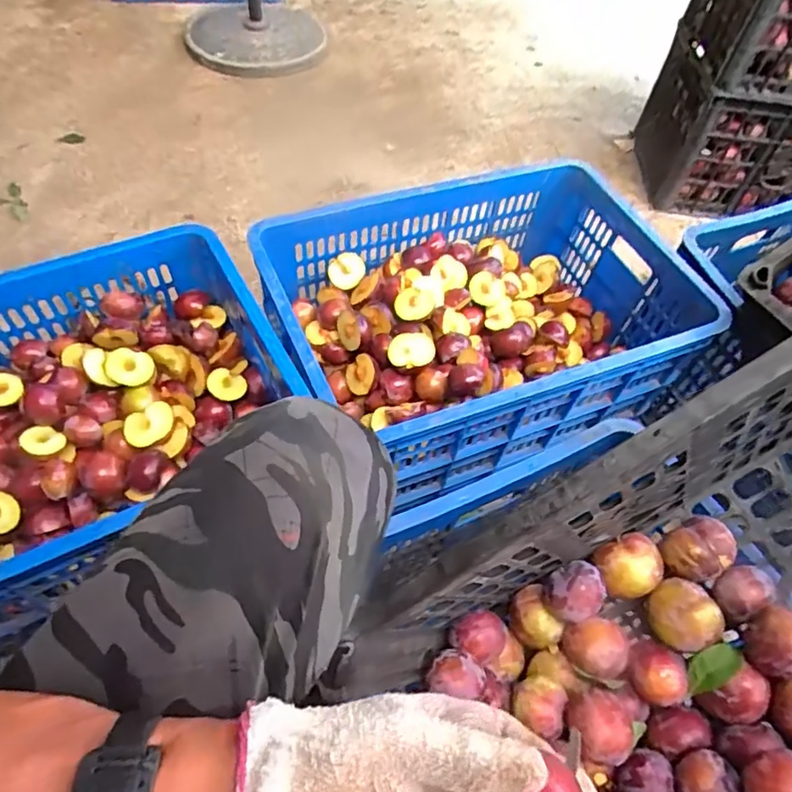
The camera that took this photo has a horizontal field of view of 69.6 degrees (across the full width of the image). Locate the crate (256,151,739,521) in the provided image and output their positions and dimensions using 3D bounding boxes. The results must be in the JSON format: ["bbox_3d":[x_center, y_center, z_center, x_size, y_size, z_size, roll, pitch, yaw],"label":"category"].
[{"bbox_3d":[0.131,-0.117,0.818,0.585,0.215,0.381,-17,59,-16],"label":"crate"}]

